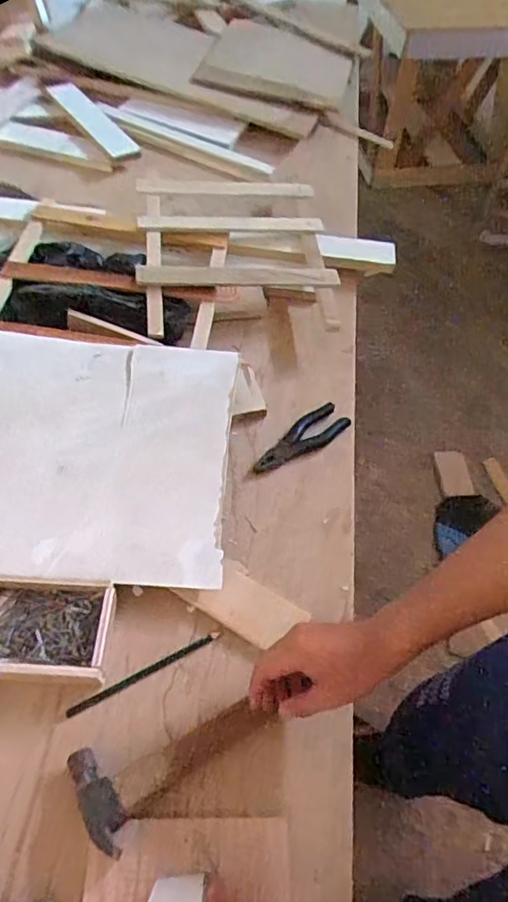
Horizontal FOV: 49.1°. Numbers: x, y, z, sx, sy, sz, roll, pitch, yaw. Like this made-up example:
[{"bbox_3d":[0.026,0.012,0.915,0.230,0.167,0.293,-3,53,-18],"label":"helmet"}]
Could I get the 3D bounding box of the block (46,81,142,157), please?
[{"bbox_3d":[-0.319,-0.657,1.095,0.056,0.016,0.301,-30,64,-19],"label":"block"}]

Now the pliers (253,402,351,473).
[{"bbox_3d":[0.060,-0.012,0.729,0.144,0.016,0.046,-30,64,-20],"label":"pliers"}]

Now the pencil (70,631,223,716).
[{"bbox_3d":[-0.111,0.225,0.566,0.164,0.005,0.009,-24,63,-16],"label":"pencil"}]

